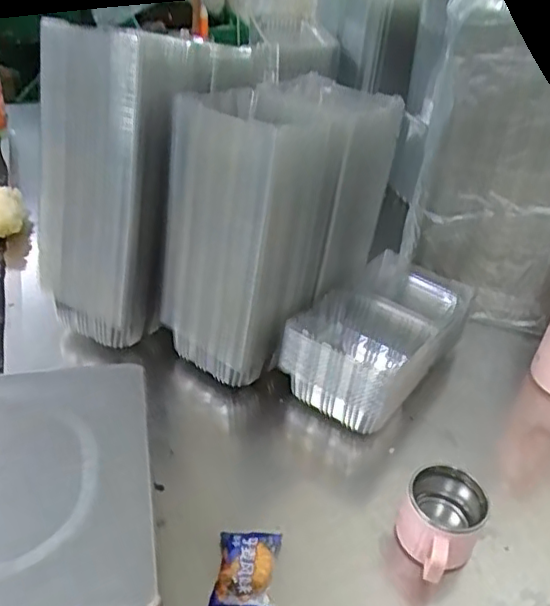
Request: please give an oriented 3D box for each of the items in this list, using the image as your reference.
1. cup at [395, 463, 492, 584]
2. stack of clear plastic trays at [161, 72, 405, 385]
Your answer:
[{"bbox_3d":[0.135,0.188,0.503,0.065,0.072,0.077,28,41,26],"label":"cup"},{"bbox_3d":[0.007,-0.097,0.665,0.147,0.269,0.248,25,40,23],"label":"stack of clear plastic trays"}]

